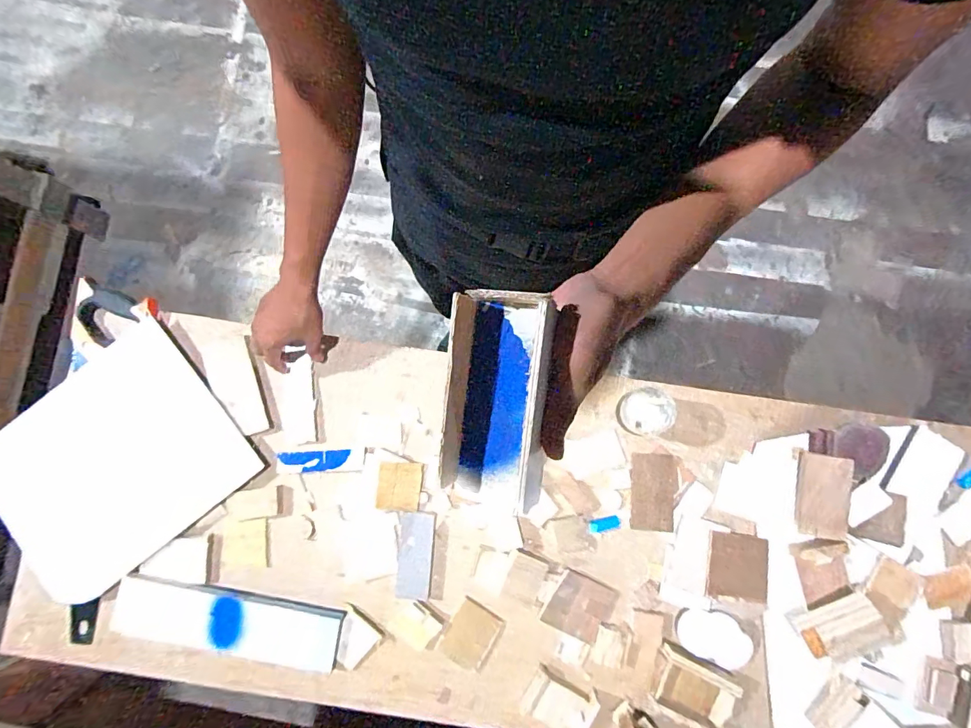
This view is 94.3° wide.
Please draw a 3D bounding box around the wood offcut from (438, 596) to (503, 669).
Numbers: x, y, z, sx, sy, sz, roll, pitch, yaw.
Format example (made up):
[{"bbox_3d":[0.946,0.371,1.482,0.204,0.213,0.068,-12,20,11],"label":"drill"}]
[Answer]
[{"bbox_3d":[-0.020,0.391,0.650,0.068,0.023,0.079,29,81,5],"label":"wood offcut"}]

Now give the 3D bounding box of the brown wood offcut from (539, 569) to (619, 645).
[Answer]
[{"bbox_3d":[0.135,0.348,0.646,0.091,0.008,0.080,25,85,2],"label":"brown wood offcut"}]

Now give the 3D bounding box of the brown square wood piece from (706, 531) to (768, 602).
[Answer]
[{"bbox_3d":[0.358,0.286,0.637,0.079,0.011,0.084,9,84,0],"label":"brown square wood piece"}]

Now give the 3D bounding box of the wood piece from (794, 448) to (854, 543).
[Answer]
[{"bbox_3d":[0.479,0.186,0.641,0.063,0.006,0.114,8,81,25],"label":"wood piece"}]

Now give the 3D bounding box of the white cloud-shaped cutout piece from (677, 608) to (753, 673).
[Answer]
[{"bbox_3d":[0.326,0.386,0.633,0.103,0.016,0.066,23,85,2],"label":"white cloud-shaped cutout piece"}]

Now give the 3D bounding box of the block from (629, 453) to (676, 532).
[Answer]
[{"bbox_3d":[0.246,0.189,0.668,0.064,0.007,0.108,4,84,0],"label":"block"}]

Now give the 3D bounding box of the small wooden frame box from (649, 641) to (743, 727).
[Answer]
[{"bbox_3d":[0.285,0.448,0.617,0.110,0.022,0.074,26,85,2],"label":"small wooden frame box"}]

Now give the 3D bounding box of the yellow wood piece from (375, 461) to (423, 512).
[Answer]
[{"bbox_3d":[-0.127,0.179,0.660,0.062,0.010,0.069,9,79,-17],"label":"yellow wood piece"}]

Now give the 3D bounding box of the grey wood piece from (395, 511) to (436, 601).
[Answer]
[{"bbox_3d":[-0.103,0.276,0.651,0.051,0.012,0.117,4,84,0],"label":"grey wood piece"}]

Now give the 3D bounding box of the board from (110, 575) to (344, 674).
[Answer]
[{"bbox_3d":[-0.361,0.364,0.631,0.306,0.019,0.078,13,79,-4],"label":"board"}]

